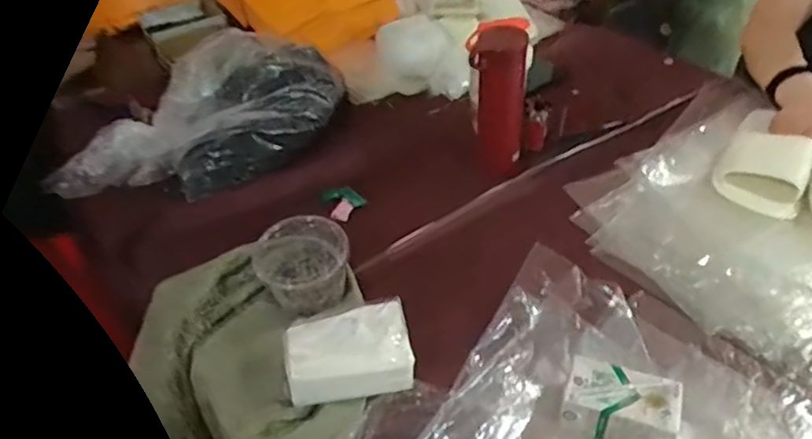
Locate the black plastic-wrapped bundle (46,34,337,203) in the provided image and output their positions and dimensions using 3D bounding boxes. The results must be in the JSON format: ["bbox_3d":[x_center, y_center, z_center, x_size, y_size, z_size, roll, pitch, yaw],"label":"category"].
[{"bbox_3d":[-0.312,-0.158,0.950,0.455,0.142,0.190,-21,45,-17],"label":"black plastic-wrapped bundle"}]

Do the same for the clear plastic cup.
[{"bbox_3d":[-0.125,0.059,0.751,0.113,0.072,0.106,-2,43,2],"label":"clear plastic cup"}]

